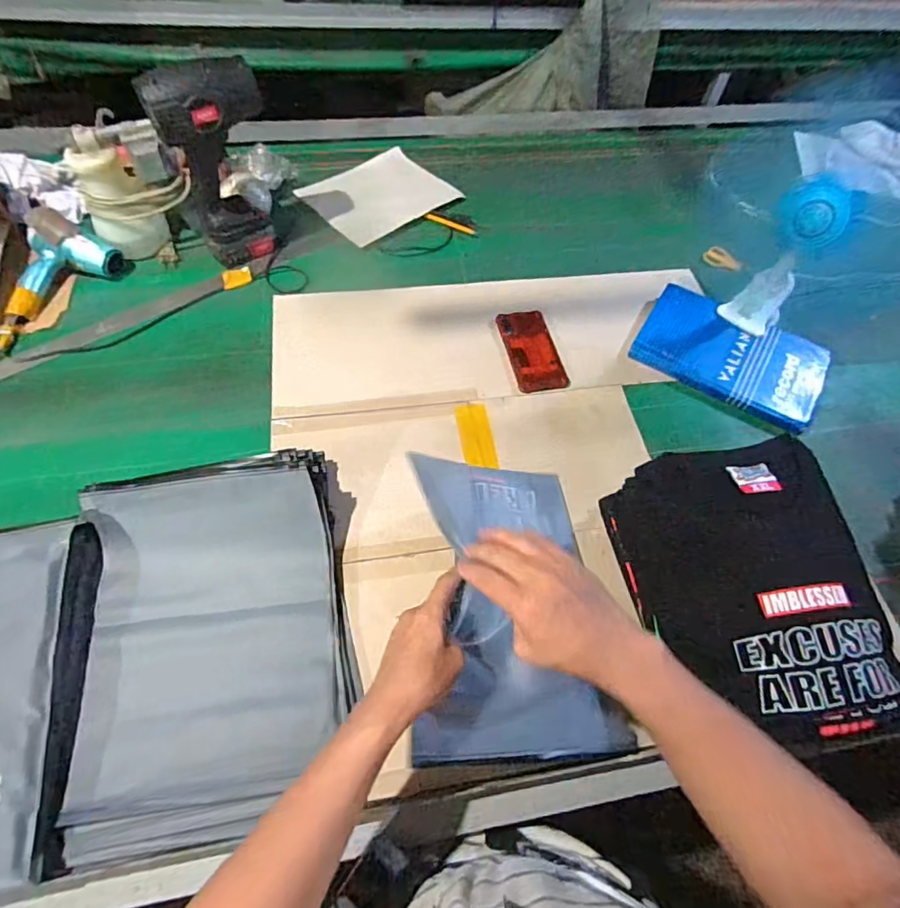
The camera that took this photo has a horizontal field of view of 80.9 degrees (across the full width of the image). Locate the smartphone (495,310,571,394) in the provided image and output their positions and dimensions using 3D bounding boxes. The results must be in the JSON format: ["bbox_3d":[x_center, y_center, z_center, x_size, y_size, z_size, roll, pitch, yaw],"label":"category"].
[{"bbox_3d":[0.132,-0.167,0.841,0.082,0.011,0.155,-8,59,-9],"label":"smartphone"}]

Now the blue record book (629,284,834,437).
[{"bbox_3d":[0.446,-0.158,0.847,0.282,0.043,0.183,31,61,14],"label":"blue record book"}]

